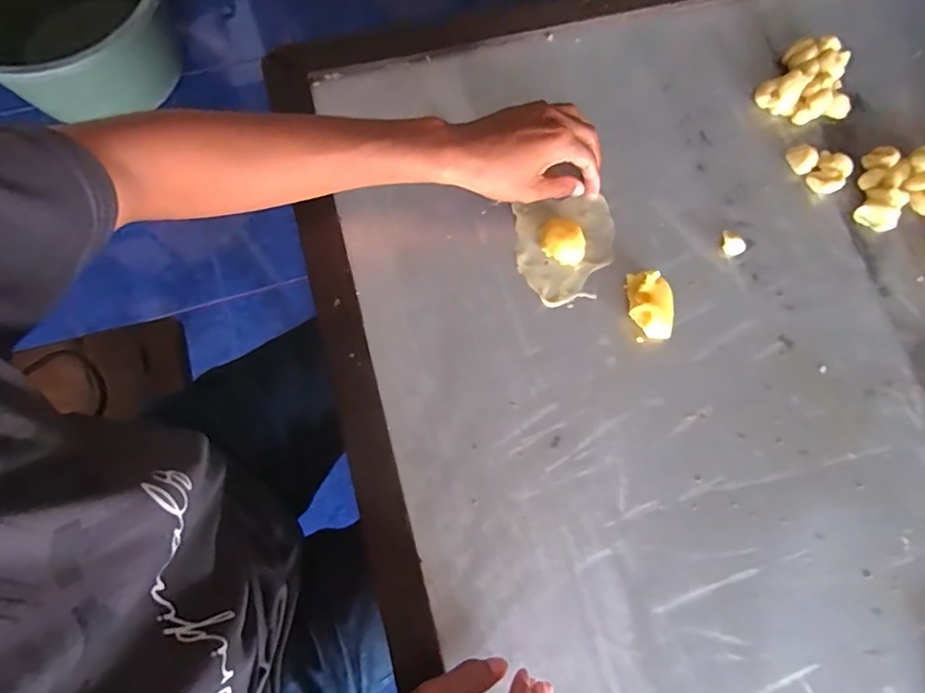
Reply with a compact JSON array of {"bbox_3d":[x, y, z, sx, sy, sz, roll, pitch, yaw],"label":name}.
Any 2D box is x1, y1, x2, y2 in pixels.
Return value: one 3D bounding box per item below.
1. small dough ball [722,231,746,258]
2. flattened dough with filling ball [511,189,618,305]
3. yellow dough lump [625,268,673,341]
[{"bbox_3d":[0.241,-0.092,0.477,0.015,0.012,0.024,-39,80,-11],"label":"small dough ball"},{"bbox_3d":[0.094,-0.088,0.463,0.089,0.022,0.092,-10,76,-4],"label":"flattened dough with filling ball"},{"bbox_3d":[0.161,-0.036,0.453,0.035,0.027,0.055,3,75,-1],"label":"yellow dough lump"}]

